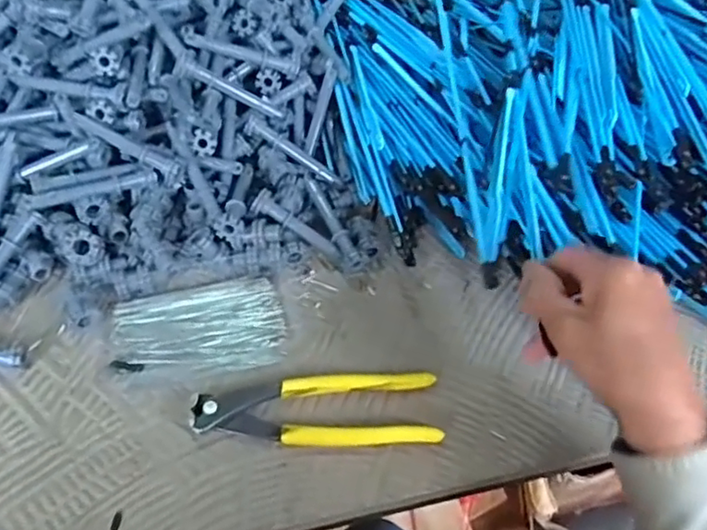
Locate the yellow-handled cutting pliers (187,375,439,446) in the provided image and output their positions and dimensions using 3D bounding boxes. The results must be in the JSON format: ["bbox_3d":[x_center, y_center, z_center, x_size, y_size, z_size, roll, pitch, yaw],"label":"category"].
[{"bbox_3d":[-0.025,0.098,0.423,0.162,0.014,0.049,0,52,-2],"label":"yellow-handled cutting pliers"}]

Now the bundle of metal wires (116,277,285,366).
[{"bbox_3d":[-0.115,0.045,0.468,0.123,0.008,0.072,-6,53,-6],"label":"bundle of metal wires"}]

